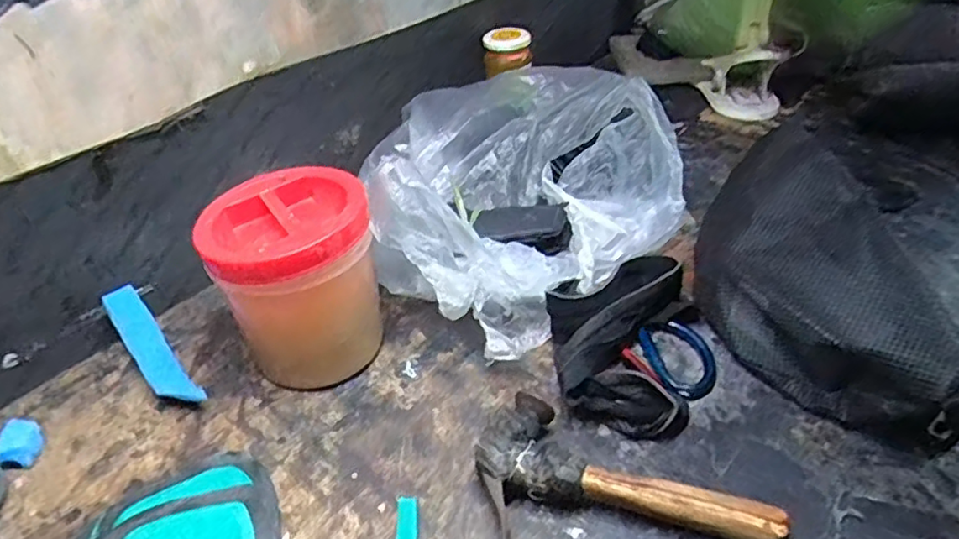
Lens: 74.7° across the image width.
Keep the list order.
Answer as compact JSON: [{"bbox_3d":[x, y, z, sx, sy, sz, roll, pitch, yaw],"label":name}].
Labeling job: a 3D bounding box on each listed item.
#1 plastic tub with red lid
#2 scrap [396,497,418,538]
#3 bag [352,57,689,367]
[{"bbox_3d":[-0.140,0.011,0.499,0.114,0.146,0.114,-2,39,2],"label":"plastic tub with red lid"},{"bbox_3d":[-0.048,0.165,0.410,0.013,0.004,0.039,-3,39,1],"label":"scrap"},{"bbox_3d":[0.042,-0.087,0.612,0.317,0.130,0.337,-16,40,-15],"label":"bag"}]

